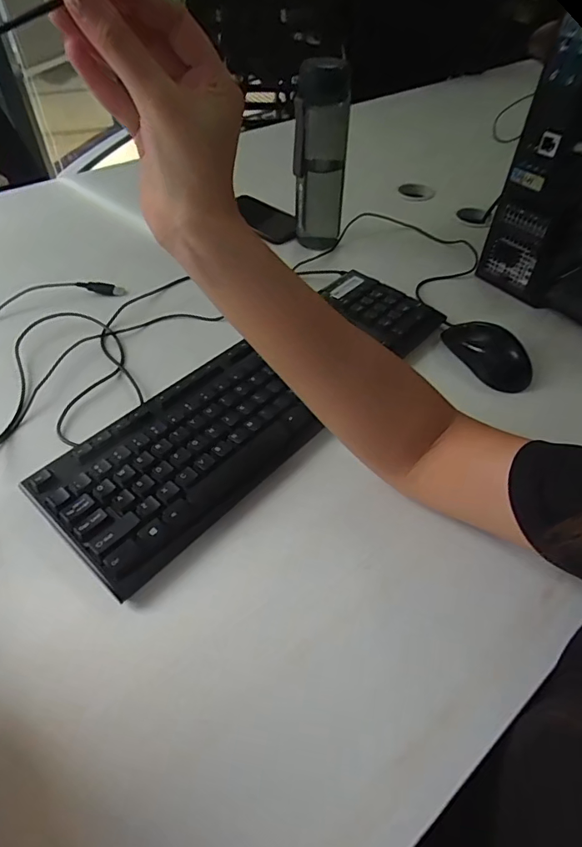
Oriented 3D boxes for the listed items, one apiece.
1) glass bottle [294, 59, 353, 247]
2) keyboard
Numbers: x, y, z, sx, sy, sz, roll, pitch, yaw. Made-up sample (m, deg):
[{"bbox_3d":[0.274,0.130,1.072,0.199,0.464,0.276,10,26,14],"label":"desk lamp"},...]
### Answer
[{"bbox_3d":[0.038,-0.347,0.613,0.065,0.203,0.061,1,48,0],"label":"glass bottle"},{"bbox_3d":[-0.021,-0.036,0.461,0.134,0.027,0.432,34,58,28],"label":"keyboard"}]

